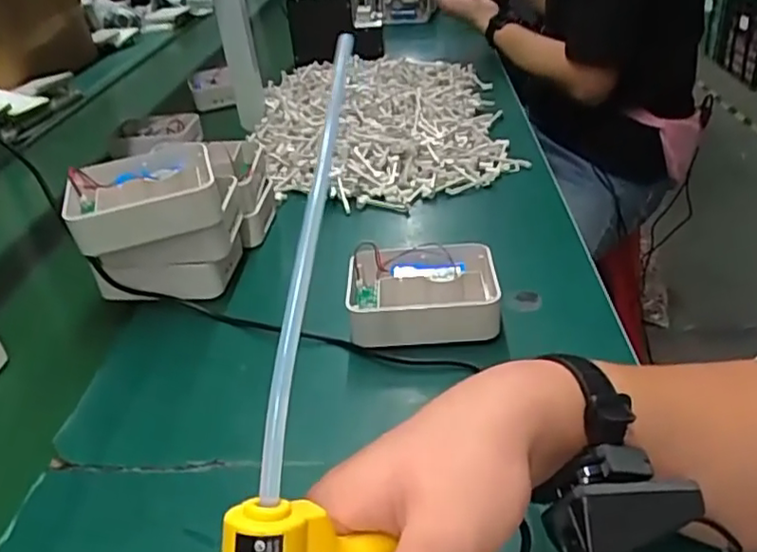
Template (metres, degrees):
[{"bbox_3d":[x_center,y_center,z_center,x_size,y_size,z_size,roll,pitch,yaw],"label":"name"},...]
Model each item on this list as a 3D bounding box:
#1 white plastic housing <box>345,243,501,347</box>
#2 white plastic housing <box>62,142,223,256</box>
[{"bbox_3d":[0.037,0.016,0.565,0.134,0.047,0.101,-1,33,7],"label":"white plastic housing"},{"bbox_3d":[-0.213,-0.072,0.580,0.132,0.045,0.100,-14,33,-12],"label":"white plastic housing"}]

